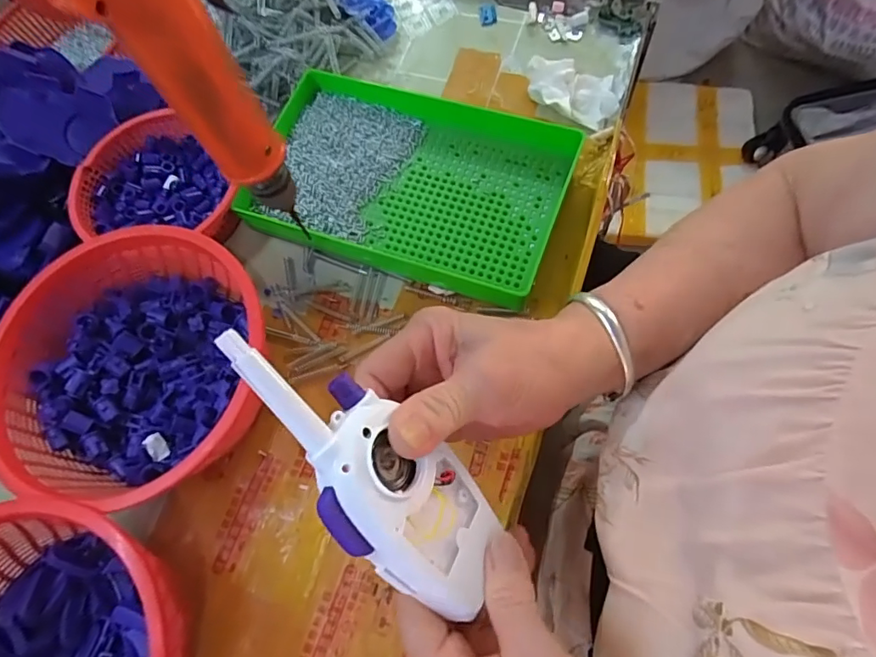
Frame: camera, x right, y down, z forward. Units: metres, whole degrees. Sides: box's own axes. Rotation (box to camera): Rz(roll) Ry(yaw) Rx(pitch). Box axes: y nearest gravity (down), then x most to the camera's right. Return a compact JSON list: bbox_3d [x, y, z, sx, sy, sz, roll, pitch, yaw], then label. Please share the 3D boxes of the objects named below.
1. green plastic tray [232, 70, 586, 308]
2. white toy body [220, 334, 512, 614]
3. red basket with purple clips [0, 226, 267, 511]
[{"bbox_3d":[-0.027,-0.116,0.405,0.239,0.032,0.150,19,73,8],"label":"green plastic tray"},{"bbox_3d":[-0.033,0.060,0.227,0.153,0.032,0.060,47,48,-14],"label":"white toy body"},{"bbox_3d":[-0.205,0.026,0.345,0.160,0.059,0.173,-1,71,2],"label":"red basket with purple clips"}]

